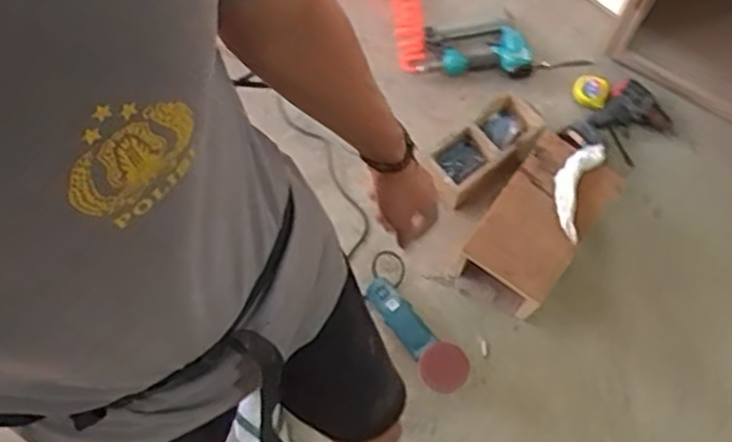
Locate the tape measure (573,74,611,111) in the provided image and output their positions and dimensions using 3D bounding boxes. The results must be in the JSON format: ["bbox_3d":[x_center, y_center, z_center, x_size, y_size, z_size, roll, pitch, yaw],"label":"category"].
[{"bbox_3d":[0.543,-0.313,1.698,0.075,0.041,0.098,-40,74,-3],"label":"tape measure"}]

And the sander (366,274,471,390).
[{"bbox_3d":[0.103,0.235,1.451,0.086,0.069,0.292,-36,51,-8],"label":"sander"}]

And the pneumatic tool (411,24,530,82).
[{"bbox_3d":[0.267,-0.424,1.725,0.291,0.067,0.159,2,76,9],"label":"pneumatic tool"}]

